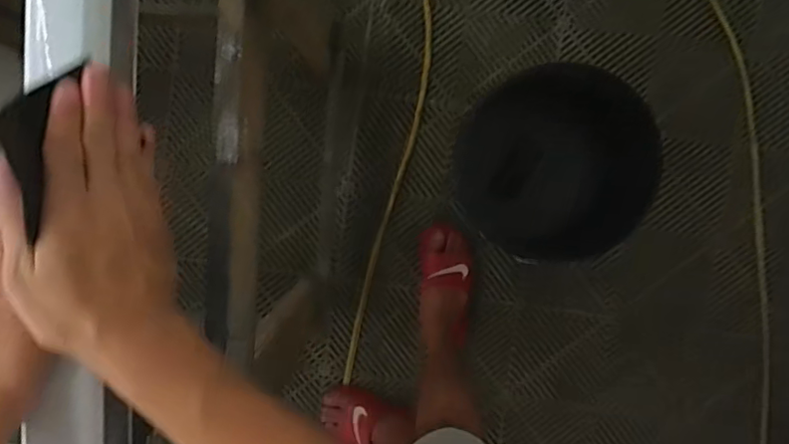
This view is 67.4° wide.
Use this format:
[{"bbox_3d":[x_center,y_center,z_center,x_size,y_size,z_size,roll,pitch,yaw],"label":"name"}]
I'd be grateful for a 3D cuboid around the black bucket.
[{"bbox_3d":[0.282,-0.100,1.094,0.322,0.255,0.333,0,93,1],"label":"black bucket"}]

